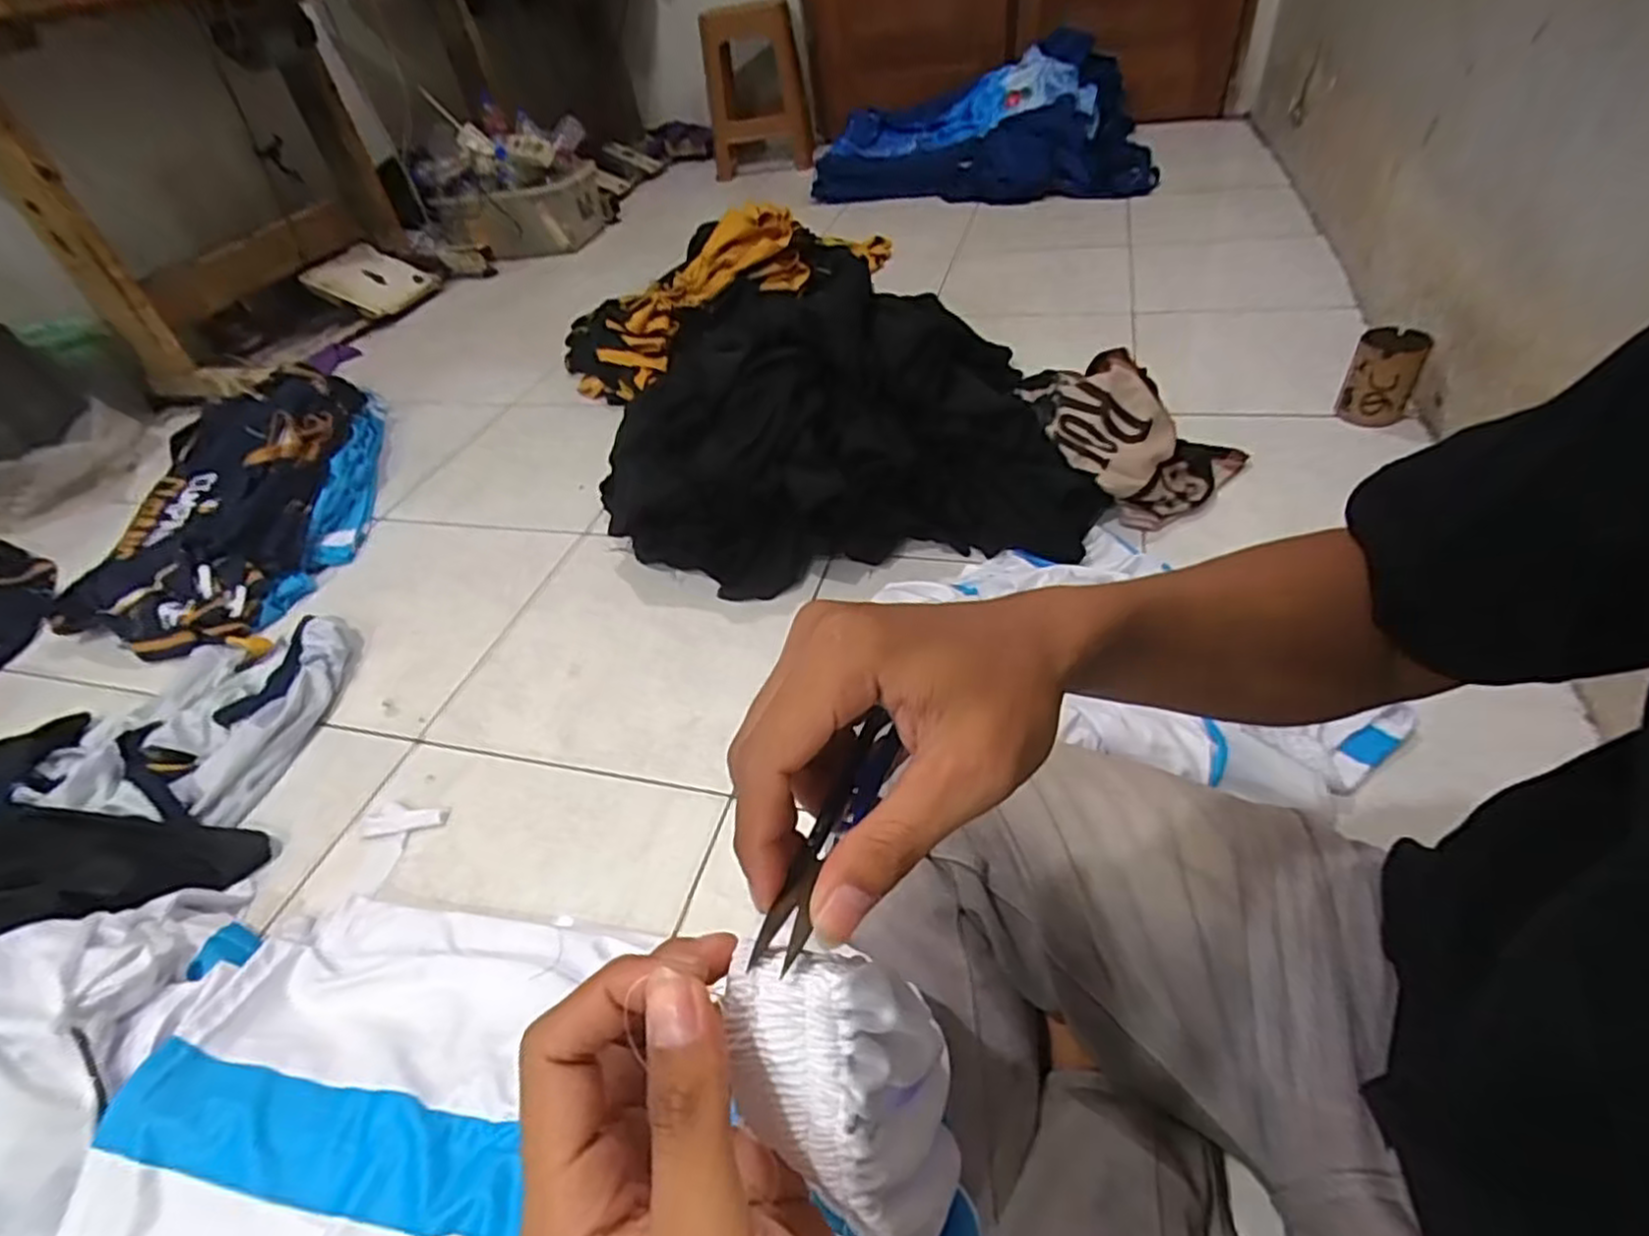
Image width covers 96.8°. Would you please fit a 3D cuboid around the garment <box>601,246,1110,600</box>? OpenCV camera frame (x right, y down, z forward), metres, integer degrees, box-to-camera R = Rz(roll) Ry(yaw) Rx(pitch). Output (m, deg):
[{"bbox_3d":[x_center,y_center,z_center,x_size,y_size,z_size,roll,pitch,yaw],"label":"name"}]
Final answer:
[{"bbox_3d":[0.003,-0.272,1.052,0.661,0.288,0.418,-9,42,-2],"label":"garment"}]

